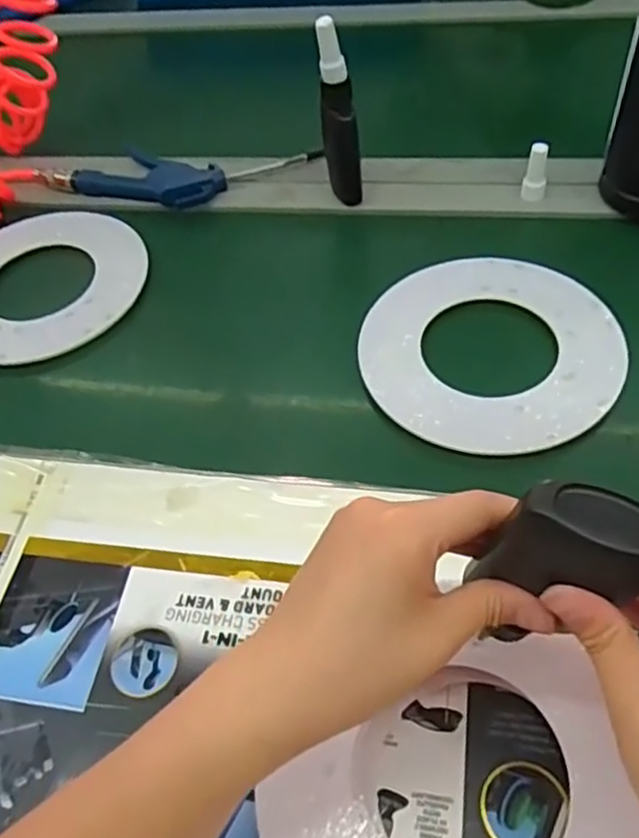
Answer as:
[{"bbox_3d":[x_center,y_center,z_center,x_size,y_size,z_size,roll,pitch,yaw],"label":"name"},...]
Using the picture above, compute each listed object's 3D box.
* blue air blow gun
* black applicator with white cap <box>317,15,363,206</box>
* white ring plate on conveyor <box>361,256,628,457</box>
[{"bbox_3d":[-0.143,-0.241,0.690,0.279,0.020,0.087,-2,53,6],"label":"blue air blow gun"},{"bbox_3d":[0.019,-0.262,0.603,0.028,0.157,0.029,-4,53,5],"label":"black applicator with white cap"},{"bbox_3d":[0.129,-0.056,0.528,0.187,0.008,0.186,-2,54,3],"label":"white ring plate on conveyor"}]

